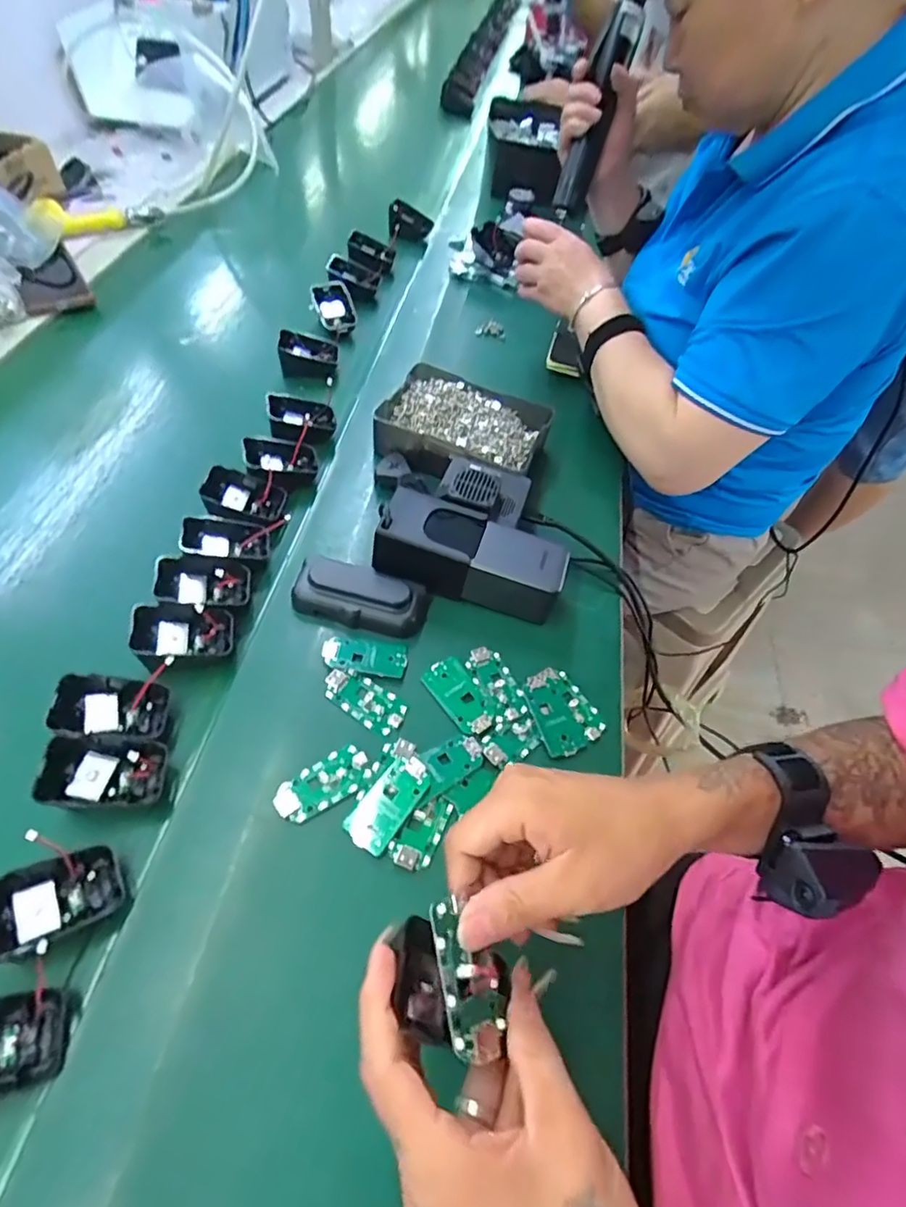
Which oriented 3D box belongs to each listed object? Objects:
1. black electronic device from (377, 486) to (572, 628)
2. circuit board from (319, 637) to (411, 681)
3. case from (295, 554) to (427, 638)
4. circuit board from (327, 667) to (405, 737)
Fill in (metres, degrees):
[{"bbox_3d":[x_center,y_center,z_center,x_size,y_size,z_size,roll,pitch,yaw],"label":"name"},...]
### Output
[{"bbox_3d":[0.015,-0.041,0.487,0.159,0.061,0.065,20,55,-6],"label":"black electronic device"},{"bbox_3d":[-0.069,0.040,0.451,0.064,0.004,0.032,7,54,1],"label":"circuit board"},{"bbox_3d":[-0.075,-0.008,0.471,0.106,0.025,0.049,11,54,4],"label":"case"},{"bbox_3d":[-0.066,0.071,0.431,0.064,0.006,0.031,27,56,15],"label":"circuit board"}]

